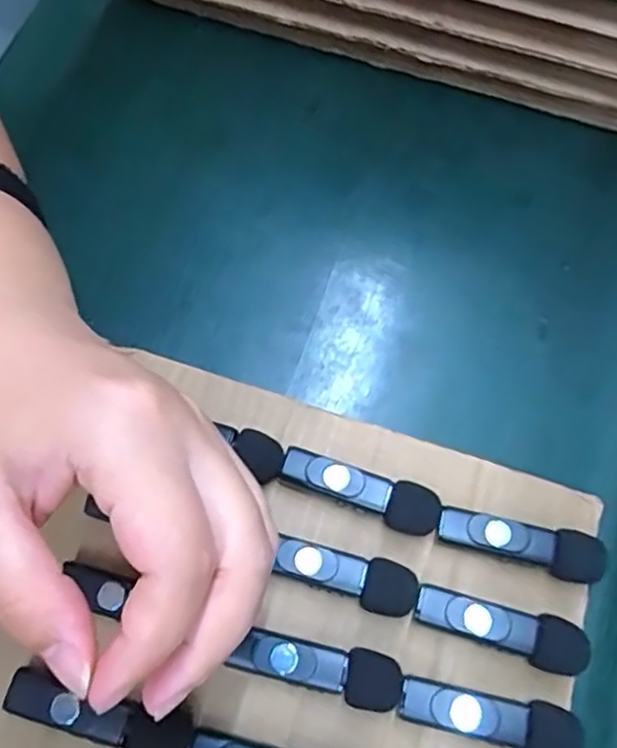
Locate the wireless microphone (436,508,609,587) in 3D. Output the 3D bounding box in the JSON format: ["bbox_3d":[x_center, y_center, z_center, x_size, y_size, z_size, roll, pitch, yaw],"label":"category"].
[{"bbox_3d":[0.083,0.068,0.263,0.064,0.019,0.018,15,70,-1],"label":"wireless microphone"}]

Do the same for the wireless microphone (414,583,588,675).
[{"bbox_3d":[0.073,0.096,0.250,0.063,0.019,0.018,21,70,2],"label":"wireless microphone"}]

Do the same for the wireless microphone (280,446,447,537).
[{"bbox_3d":[0.020,0.047,0.269,0.065,0.017,0.018,23,70,2],"label":"wireless microphone"}]

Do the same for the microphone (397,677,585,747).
[{"bbox_3d":[0.065,0.125,0.240,0.063,0.018,0.018,15,70,-1],"label":"microphone"}]

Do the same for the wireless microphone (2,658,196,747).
[{"bbox_3d":[-0.074,0.122,0.235,0.066,0.013,0.018,18,70,0],"label":"wireless microphone"}]

